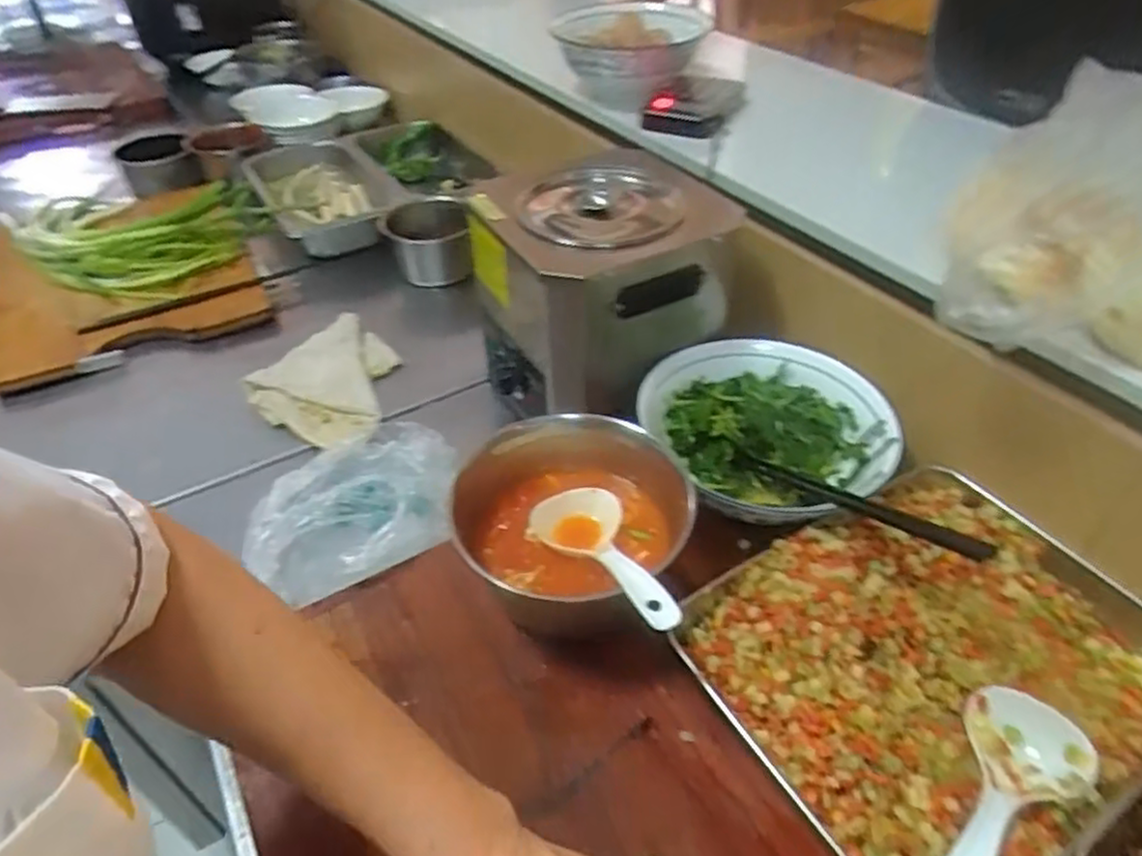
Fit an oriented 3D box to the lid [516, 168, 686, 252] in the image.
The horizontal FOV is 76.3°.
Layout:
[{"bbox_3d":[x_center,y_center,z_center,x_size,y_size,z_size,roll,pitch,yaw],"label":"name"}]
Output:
[{"bbox_3d":[0.023,-0.185,0.616,0.141,0.037,0.139,3,42,5],"label":"lid"}]

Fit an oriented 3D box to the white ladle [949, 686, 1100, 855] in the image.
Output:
[{"bbox_3d":[0.243,0.222,0.420,0.181,0.034,0.070,-23,45,-40],"label":"white ladle"}]

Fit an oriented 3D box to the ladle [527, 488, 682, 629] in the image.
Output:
[{"bbox_3d":[0.022,0.088,0.498,0.071,0.034,0.170,-14,18,-13],"label":"ladle"}]

